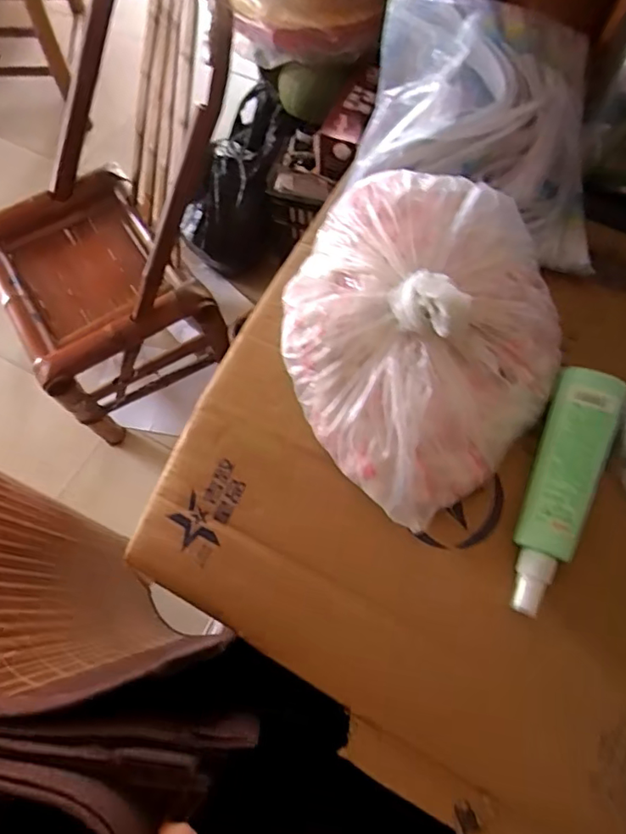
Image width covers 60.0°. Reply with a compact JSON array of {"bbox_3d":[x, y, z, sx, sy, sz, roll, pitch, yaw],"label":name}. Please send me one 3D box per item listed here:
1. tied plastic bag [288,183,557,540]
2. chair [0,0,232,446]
[{"bbox_3d":[0.078,-0.072,0.392,0.206,0.100,0.221,-33,68,-13],"label":"tied plastic bag"},{"bbox_3d":[-0.365,-0.337,0.952,0.446,0.721,0.404,-30,68,-12],"label":"chair"}]

